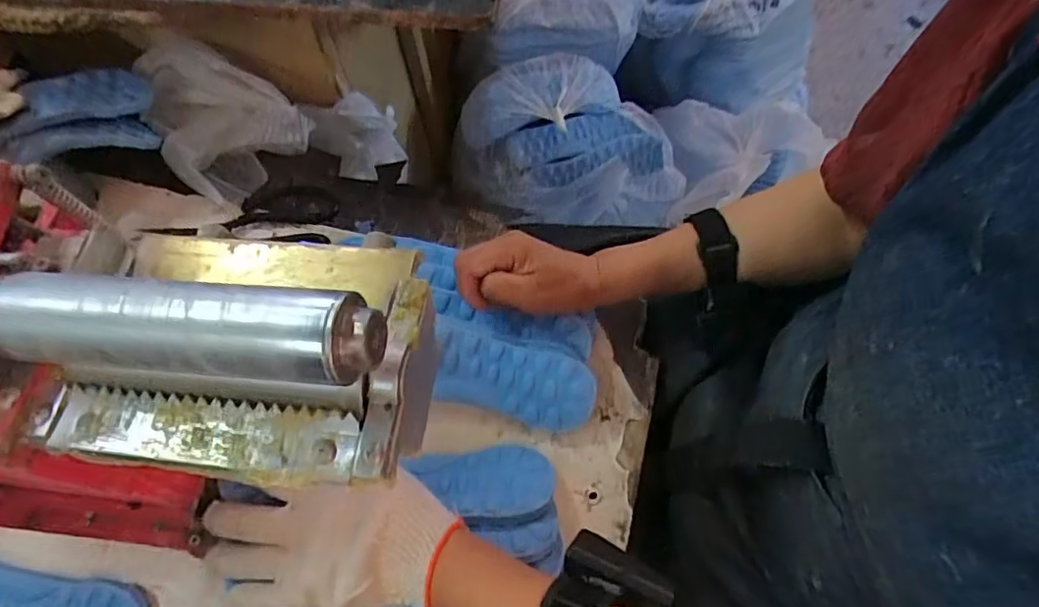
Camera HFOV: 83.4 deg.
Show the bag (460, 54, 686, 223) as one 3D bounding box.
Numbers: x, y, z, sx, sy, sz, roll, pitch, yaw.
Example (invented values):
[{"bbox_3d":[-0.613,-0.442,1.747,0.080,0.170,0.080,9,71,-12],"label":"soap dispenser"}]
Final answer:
[{"bbox_3d":[0.084,-0.243,0.916,0.335,0.145,0.268,14,66,10],"label":"bag"}]

